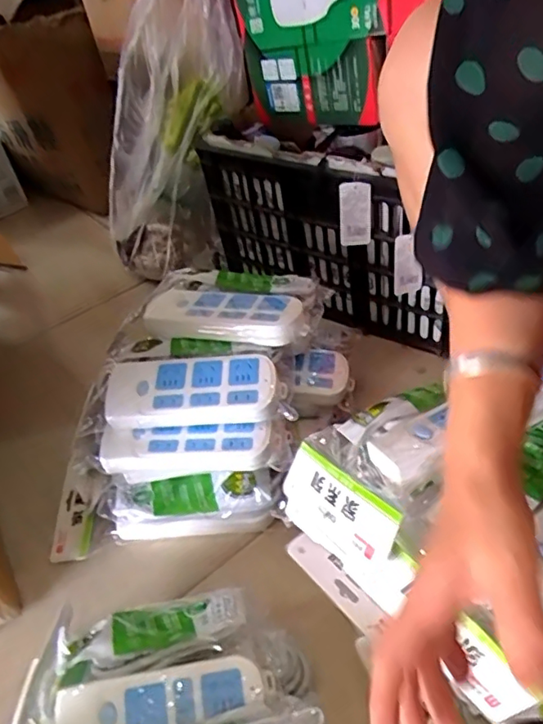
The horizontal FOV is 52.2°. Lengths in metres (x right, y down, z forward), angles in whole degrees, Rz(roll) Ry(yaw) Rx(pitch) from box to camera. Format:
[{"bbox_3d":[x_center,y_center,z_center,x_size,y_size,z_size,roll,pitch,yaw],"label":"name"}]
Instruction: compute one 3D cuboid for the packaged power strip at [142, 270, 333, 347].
[{"bbox_3d":[-0.048,-0.075,0.692,0.214,0.037,0.125,7,44,16],"label":"packaged power strip"}]

